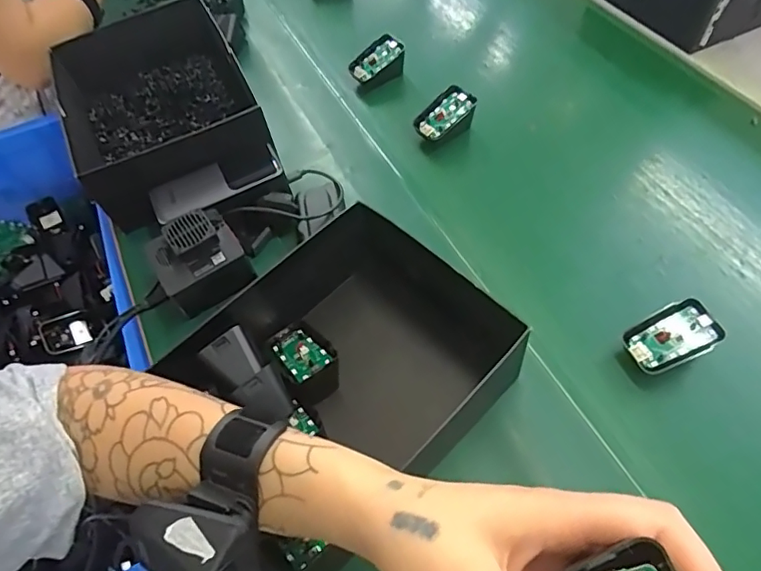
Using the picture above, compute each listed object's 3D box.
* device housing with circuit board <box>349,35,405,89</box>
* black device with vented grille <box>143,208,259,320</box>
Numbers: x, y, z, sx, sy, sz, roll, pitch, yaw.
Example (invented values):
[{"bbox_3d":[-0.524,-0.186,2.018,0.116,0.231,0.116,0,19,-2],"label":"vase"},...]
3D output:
[{"bbox_3d":[-0.003,-0.278,0.669,0.063,0.044,0.037,-25,58,-12],"label":"device housing with circuit board"},{"bbox_3d":[-0.168,-0.022,0.493,0.078,0.051,0.084,-29,59,-14],"label":"black device with vented grille"}]

